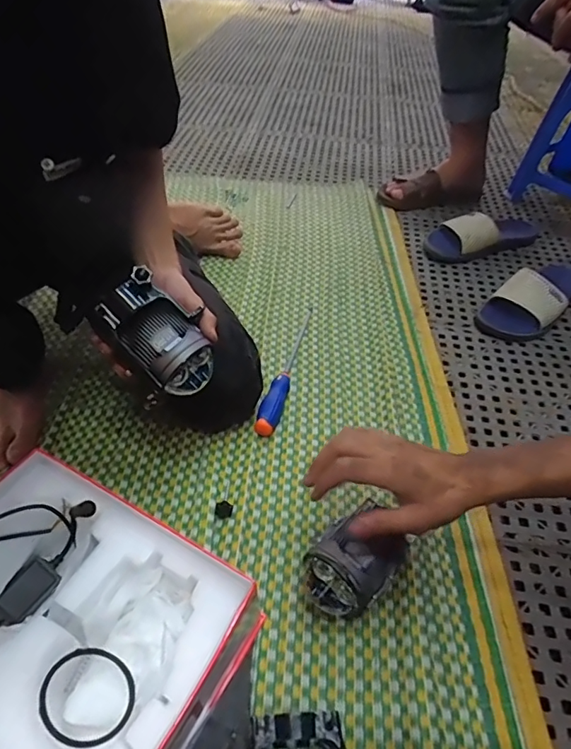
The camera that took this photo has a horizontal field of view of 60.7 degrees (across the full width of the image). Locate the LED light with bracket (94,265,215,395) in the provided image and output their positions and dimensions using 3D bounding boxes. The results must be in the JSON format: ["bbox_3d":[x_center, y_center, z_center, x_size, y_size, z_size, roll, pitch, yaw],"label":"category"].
[{"bbox_3d":[-0.132,-0.040,0.527,0.075,0.068,0.134,-42,85,-11],"label":"LED light with bracket"}]

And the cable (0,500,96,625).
[{"bbox_3d":[-0.261,0.173,0.466,0.069,0.112,0.148,36,53,25],"label":"cable"}]

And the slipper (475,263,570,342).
[{"bbox_3d":[0.451,-0.146,0.867,0.108,0.070,0.252,38,54,27],"label":"slipper"}]

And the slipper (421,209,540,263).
[{"bbox_3d":[0.419,-0.301,1.007,0.280,0.076,0.102,-12,49,-17],"label":"slipper"}]

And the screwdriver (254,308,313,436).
[{"bbox_3d":[0.002,-0.023,0.759,0.030,0.031,0.288,12,47,6],"label":"screwdriver"}]

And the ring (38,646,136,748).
[{"bbox_3d":[-0.168,0.273,0.415,0.077,0.006,0.076,25,26,-13],"label":"ring"}]

